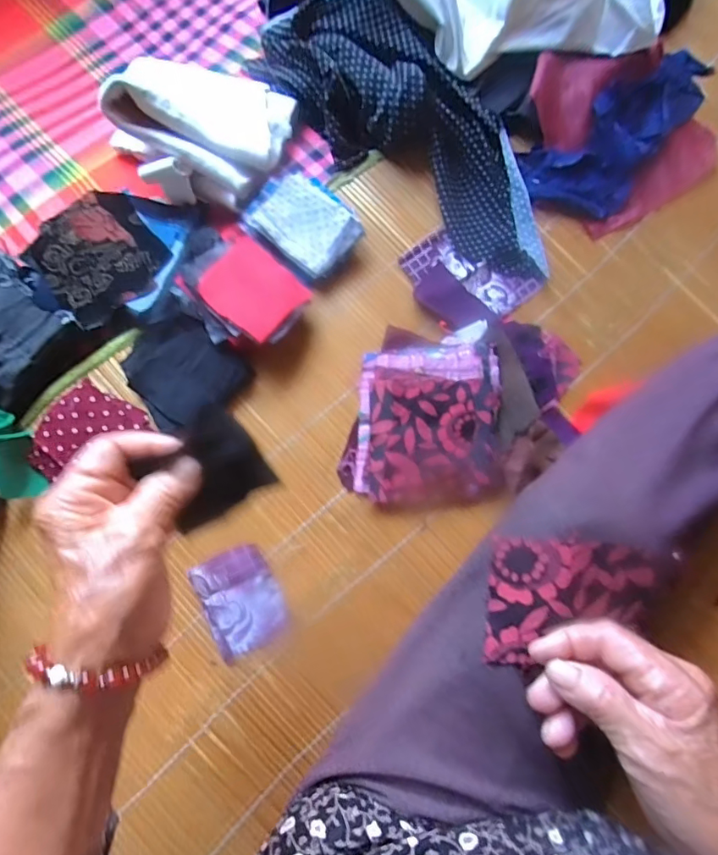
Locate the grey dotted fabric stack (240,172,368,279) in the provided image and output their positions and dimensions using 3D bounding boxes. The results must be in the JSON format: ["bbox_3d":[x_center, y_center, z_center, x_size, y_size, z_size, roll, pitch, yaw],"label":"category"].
[{"bbox_3d":[-0.047,-0.184,0.439,0.096,0.026,0.076,42,80,8],"label":"grey dotted fabric stack"}]

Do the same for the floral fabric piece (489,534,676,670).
[{"bbox_3d":[0.130,0.104,0.286,0.102,0.023,0.072,5,77,0],"label":"floral fabric piece"}]

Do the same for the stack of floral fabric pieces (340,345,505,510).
[{"bbox_3d":[0.051,-0.005,0.406,0.127,0.031,0.128,-3,77,-2],"label":"stack of floral fabric pieces"}]

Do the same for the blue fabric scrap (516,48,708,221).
[{"bbox_3d":[0.261,-0.300,0.475,0.095,0.026,0.235,41,80,8],"label":"blue fabric scrap"}]

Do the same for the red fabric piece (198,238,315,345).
[{"bbox_3d":[-0.089,-0.115,0.406,0.078,0.005,0.066,42,73,4],"label":"red fabric piece"}]

